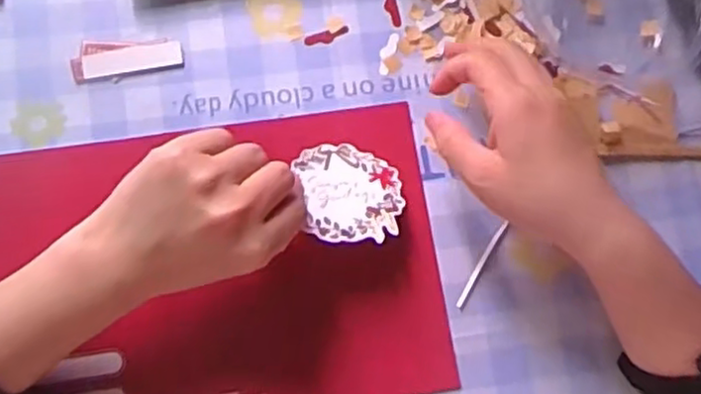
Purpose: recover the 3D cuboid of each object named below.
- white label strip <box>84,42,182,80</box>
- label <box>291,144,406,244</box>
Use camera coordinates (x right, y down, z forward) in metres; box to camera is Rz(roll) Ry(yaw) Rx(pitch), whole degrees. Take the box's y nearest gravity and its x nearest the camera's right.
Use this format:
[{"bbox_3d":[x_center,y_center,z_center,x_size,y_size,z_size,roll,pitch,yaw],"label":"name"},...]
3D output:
[{"bbox_3d":[-0.135,-0.085,0.438,0.060,0.005,0.016,-11,78,-6],"label":"white label strip"},{"bbox_3d":[0.000,-0.003,0.408,0.059,0.004,0.068,-1,52,-9],"label":"label"}]

